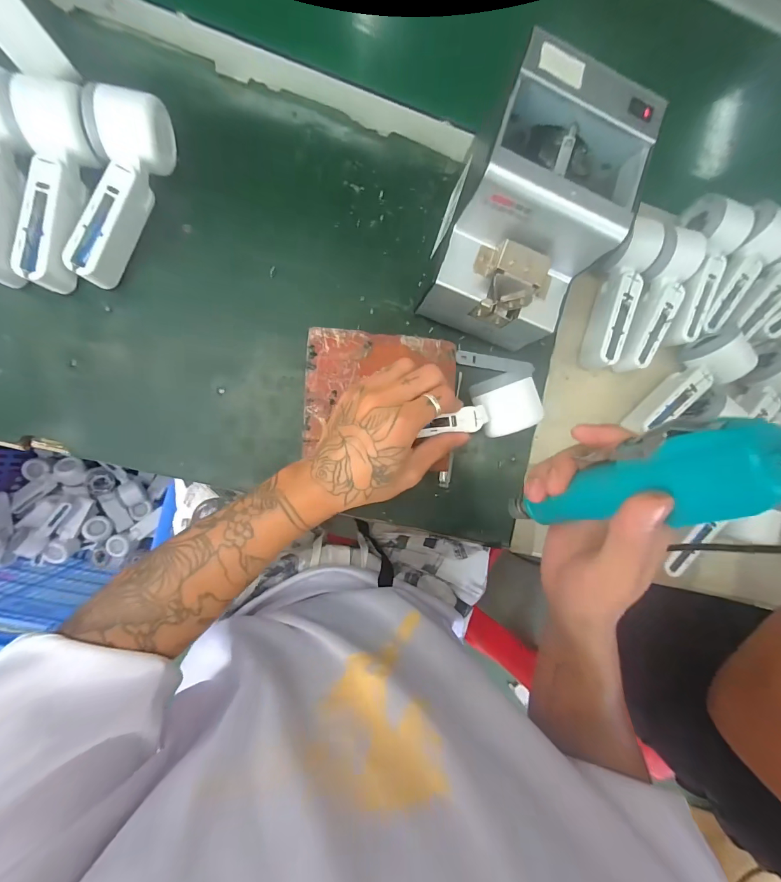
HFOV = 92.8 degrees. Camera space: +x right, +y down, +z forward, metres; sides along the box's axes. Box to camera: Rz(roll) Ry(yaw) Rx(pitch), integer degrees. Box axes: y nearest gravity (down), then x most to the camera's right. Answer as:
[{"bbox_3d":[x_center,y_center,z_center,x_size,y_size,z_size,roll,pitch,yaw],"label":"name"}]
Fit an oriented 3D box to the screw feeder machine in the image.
[{"bbox_3d":[0.122,-0.198,0.337,0.126,0.129,0.173,20,85,-8],"label":"screw feeder machine"}]

